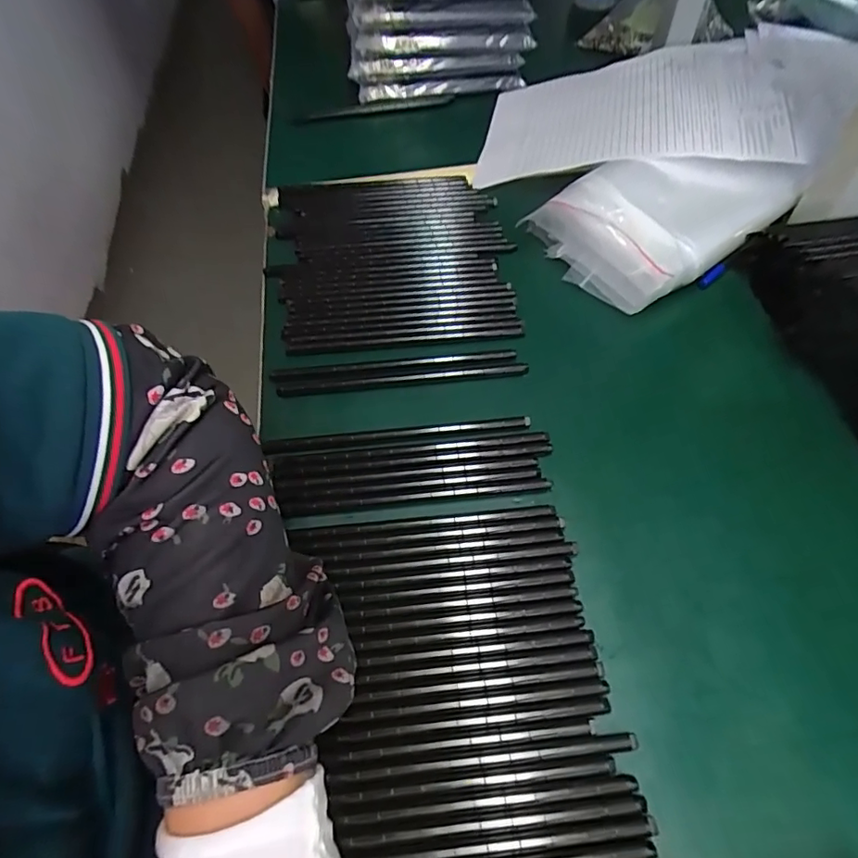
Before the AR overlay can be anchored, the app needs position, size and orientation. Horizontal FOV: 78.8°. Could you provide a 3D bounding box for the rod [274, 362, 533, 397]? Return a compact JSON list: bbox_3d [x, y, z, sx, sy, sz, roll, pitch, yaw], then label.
[{"bbox_3d":[-0.018,-0.035,0.369,0.173,0.004,0.010,-6,56,-2],"label":"rod"}]

